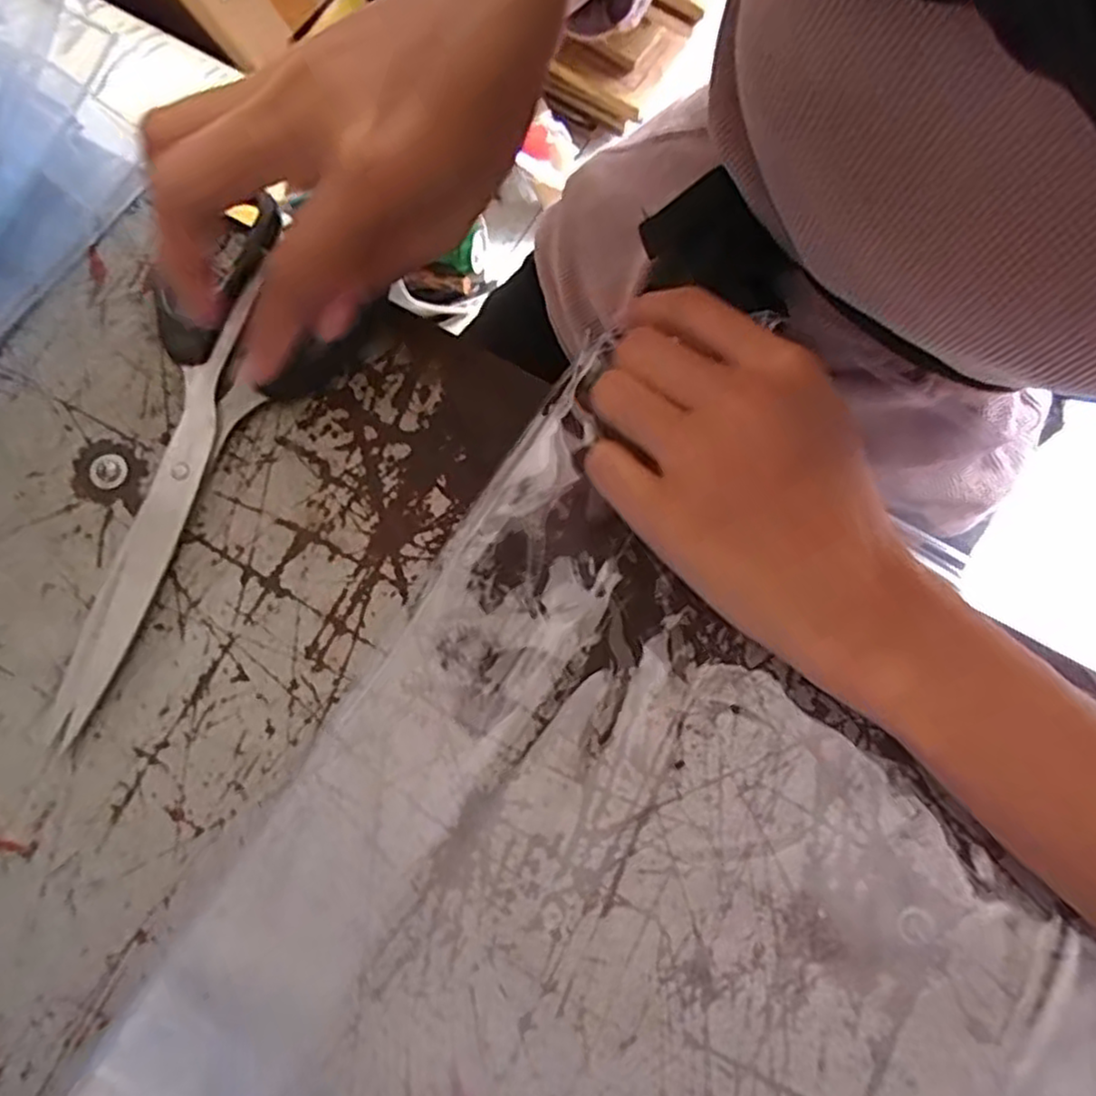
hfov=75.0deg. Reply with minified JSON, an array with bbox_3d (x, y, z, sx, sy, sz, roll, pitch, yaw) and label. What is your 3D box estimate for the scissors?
[{"bbox_3d":[-0.119,-0.025,0.239,0.060,0.012,0.180,23,79,3],"label":"scissors"}]

